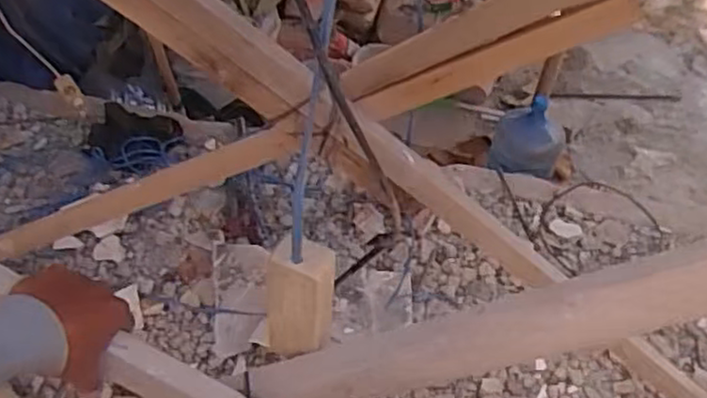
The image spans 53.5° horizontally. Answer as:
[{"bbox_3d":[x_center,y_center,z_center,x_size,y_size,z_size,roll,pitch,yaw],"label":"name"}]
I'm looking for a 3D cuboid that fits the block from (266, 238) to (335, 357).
[{"bbox_3d":[-0.052,0.099,0.699,0.062,0.140,0.046,21,48,15],"label":"block"}]

